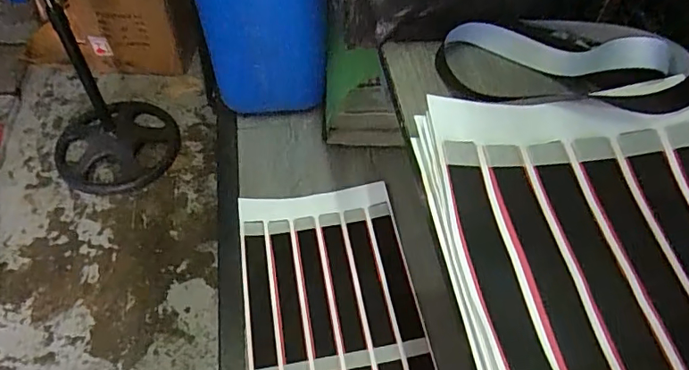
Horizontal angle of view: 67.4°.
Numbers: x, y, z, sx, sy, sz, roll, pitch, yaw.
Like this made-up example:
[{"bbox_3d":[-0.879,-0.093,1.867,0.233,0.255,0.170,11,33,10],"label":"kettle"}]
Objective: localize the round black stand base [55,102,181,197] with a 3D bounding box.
[{"bbox_3d":[-0.795,-0.134,1.802,0.406,0.058,0.390,-2,53,3],"label":"round black stand base"}]

